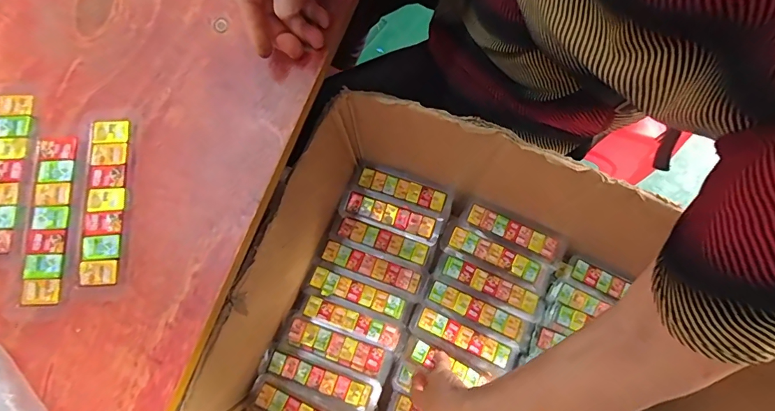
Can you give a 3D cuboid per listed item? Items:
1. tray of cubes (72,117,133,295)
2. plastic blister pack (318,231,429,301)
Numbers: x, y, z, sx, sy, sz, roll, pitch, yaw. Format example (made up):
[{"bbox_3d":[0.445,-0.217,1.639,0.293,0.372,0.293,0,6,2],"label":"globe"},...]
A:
[{"bbox_3d":[-0.204,-0.003,0.287,0.030,0.007,0.126,-1,79,0],"label":"tray of cubes"},{"bbox_3d":[-0.018,0.081,0.536,0.145,0.029,0.041,23,81,4],"label":"plastic blister pack"}]

